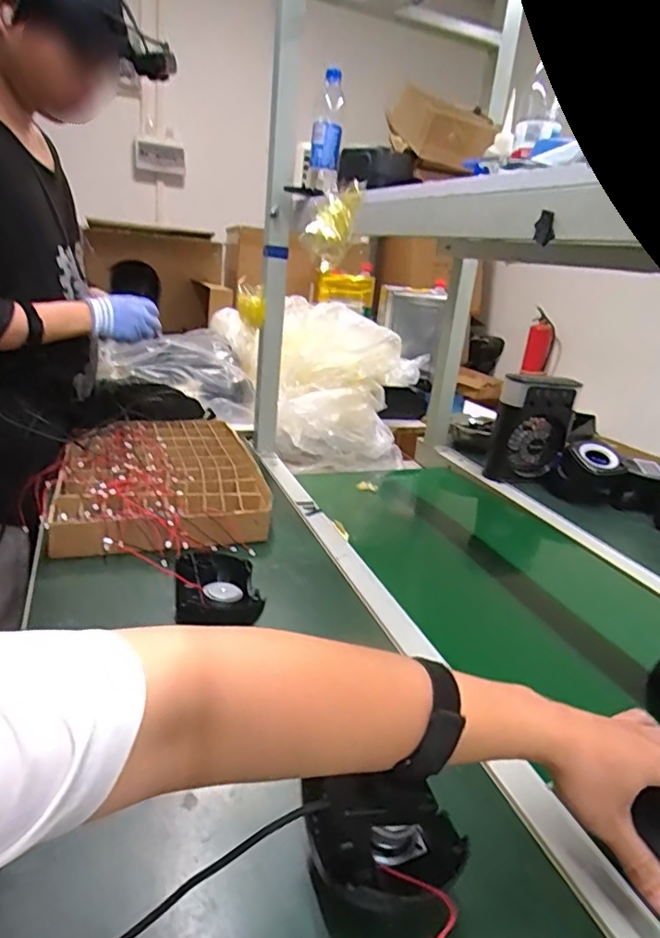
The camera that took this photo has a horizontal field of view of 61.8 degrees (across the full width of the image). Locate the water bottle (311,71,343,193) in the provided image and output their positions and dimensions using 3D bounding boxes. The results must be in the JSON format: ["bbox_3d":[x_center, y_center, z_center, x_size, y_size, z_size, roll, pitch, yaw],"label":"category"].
[{"bbox_3d":[-0.004,-0.616,1.012,0.052,0.191,0.054,6,21,-1],"label":"water bottle"}]

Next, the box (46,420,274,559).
[{"bbox_3d":[-0.295,0.012,0.957,0.331,0.059,0.451,-1,22,-19],"label":"box"}]

